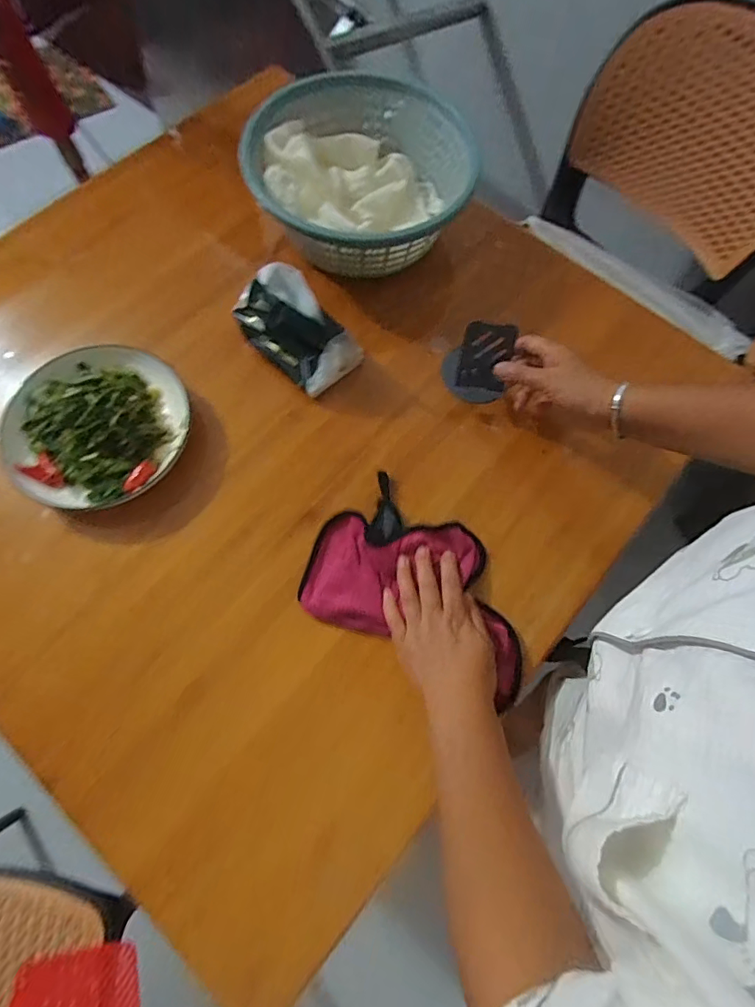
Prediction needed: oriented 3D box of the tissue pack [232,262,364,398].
[{"bbox_3d":[-0.094,-0.215,0.592,0.148,0.107,0.094,43,74,13],"label":"tissue pack"}]

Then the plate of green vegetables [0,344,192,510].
[{"bbox_3d":[-0.322,-0.091,0.566,0.192,0.067,0.195,1,69,-1],"label":"plate of green vegetables"}]

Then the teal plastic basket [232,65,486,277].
[{"bbox_3d":[-0.023,-0.424,0.669,0.274,0.109,0.276,1,69,-1],"label":"teal plastic basket"}]

